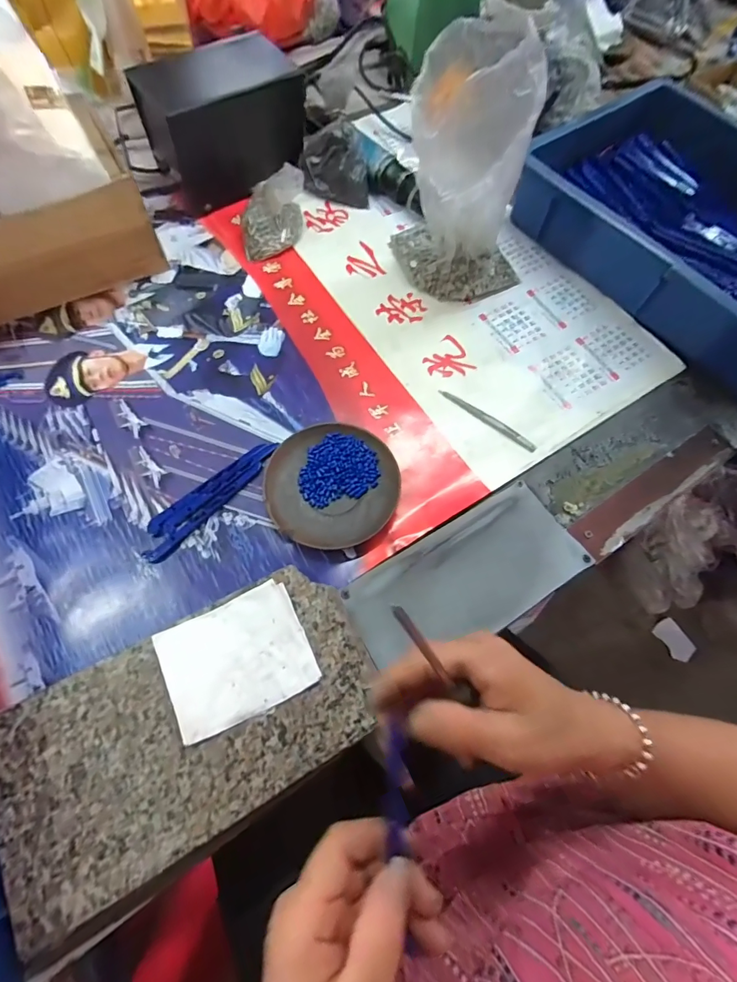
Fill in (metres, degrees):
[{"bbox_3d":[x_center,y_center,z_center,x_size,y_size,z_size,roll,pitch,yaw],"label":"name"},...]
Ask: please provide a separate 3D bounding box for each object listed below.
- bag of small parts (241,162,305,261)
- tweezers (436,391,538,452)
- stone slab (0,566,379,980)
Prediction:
[{"bbox_3d":[-0.106,-0.308,0.468,0.071,0.057,0.076,-3,69,-5],"label":"bag of small parts"},{"bbox_3d":[0.116,-0.071,0.412,0.105,0.006,0.010,36,70,10],"label":"tweezers"},{"bbox_3d":[-0.116,0.154,0.281,0.241,0.021,0.130,-26,67,-16],"label":"stone slab"}]

